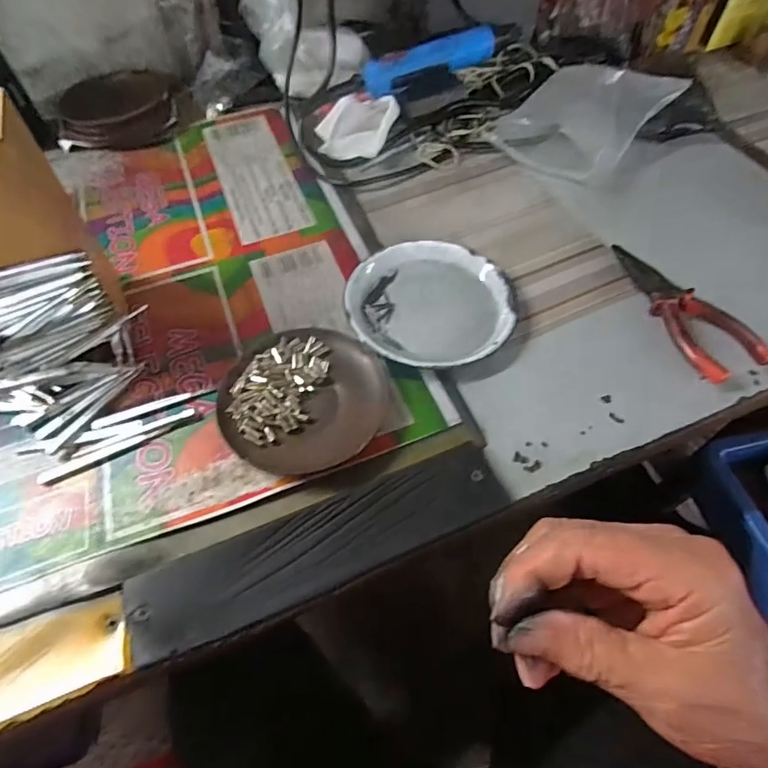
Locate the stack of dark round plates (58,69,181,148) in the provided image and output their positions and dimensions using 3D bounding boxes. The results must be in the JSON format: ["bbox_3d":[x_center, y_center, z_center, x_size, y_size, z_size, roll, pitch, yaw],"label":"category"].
[{"bbox_3d":[-0.292,-0.310,0.551,0.117,0.033,0.111,-4,57,-2],"label":"stack of dark round plates"}]

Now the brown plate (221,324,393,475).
[{"bbox_3d":[-0.055,0.010,0.348,0.111,0.016,0.113,0,57,1],"label":"brown plate"}]

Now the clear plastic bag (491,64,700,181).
[{"bbox_3d":[0.208,-0.277,0.514,0.122,0.044,0.163,40,66,23],"label":"clear plastic bag"}]

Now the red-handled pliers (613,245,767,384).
[{"bbox_3d":[0.237,-0.064,0.394,0.052,0.017,0.141,-14,58,-8],"label":"red-handled pliers"}]

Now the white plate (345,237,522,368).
[{"bbox_3d":[0.037,-0.065,0.399,0.127,0.015,0.129,0,57,1],"label":"white plate"}]

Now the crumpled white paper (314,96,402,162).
[{"bbox_3d":[-0.031,-0.274,0.523,0.077,0.035,0.066,11,58,8],"label":"crumpled white paper"}]

